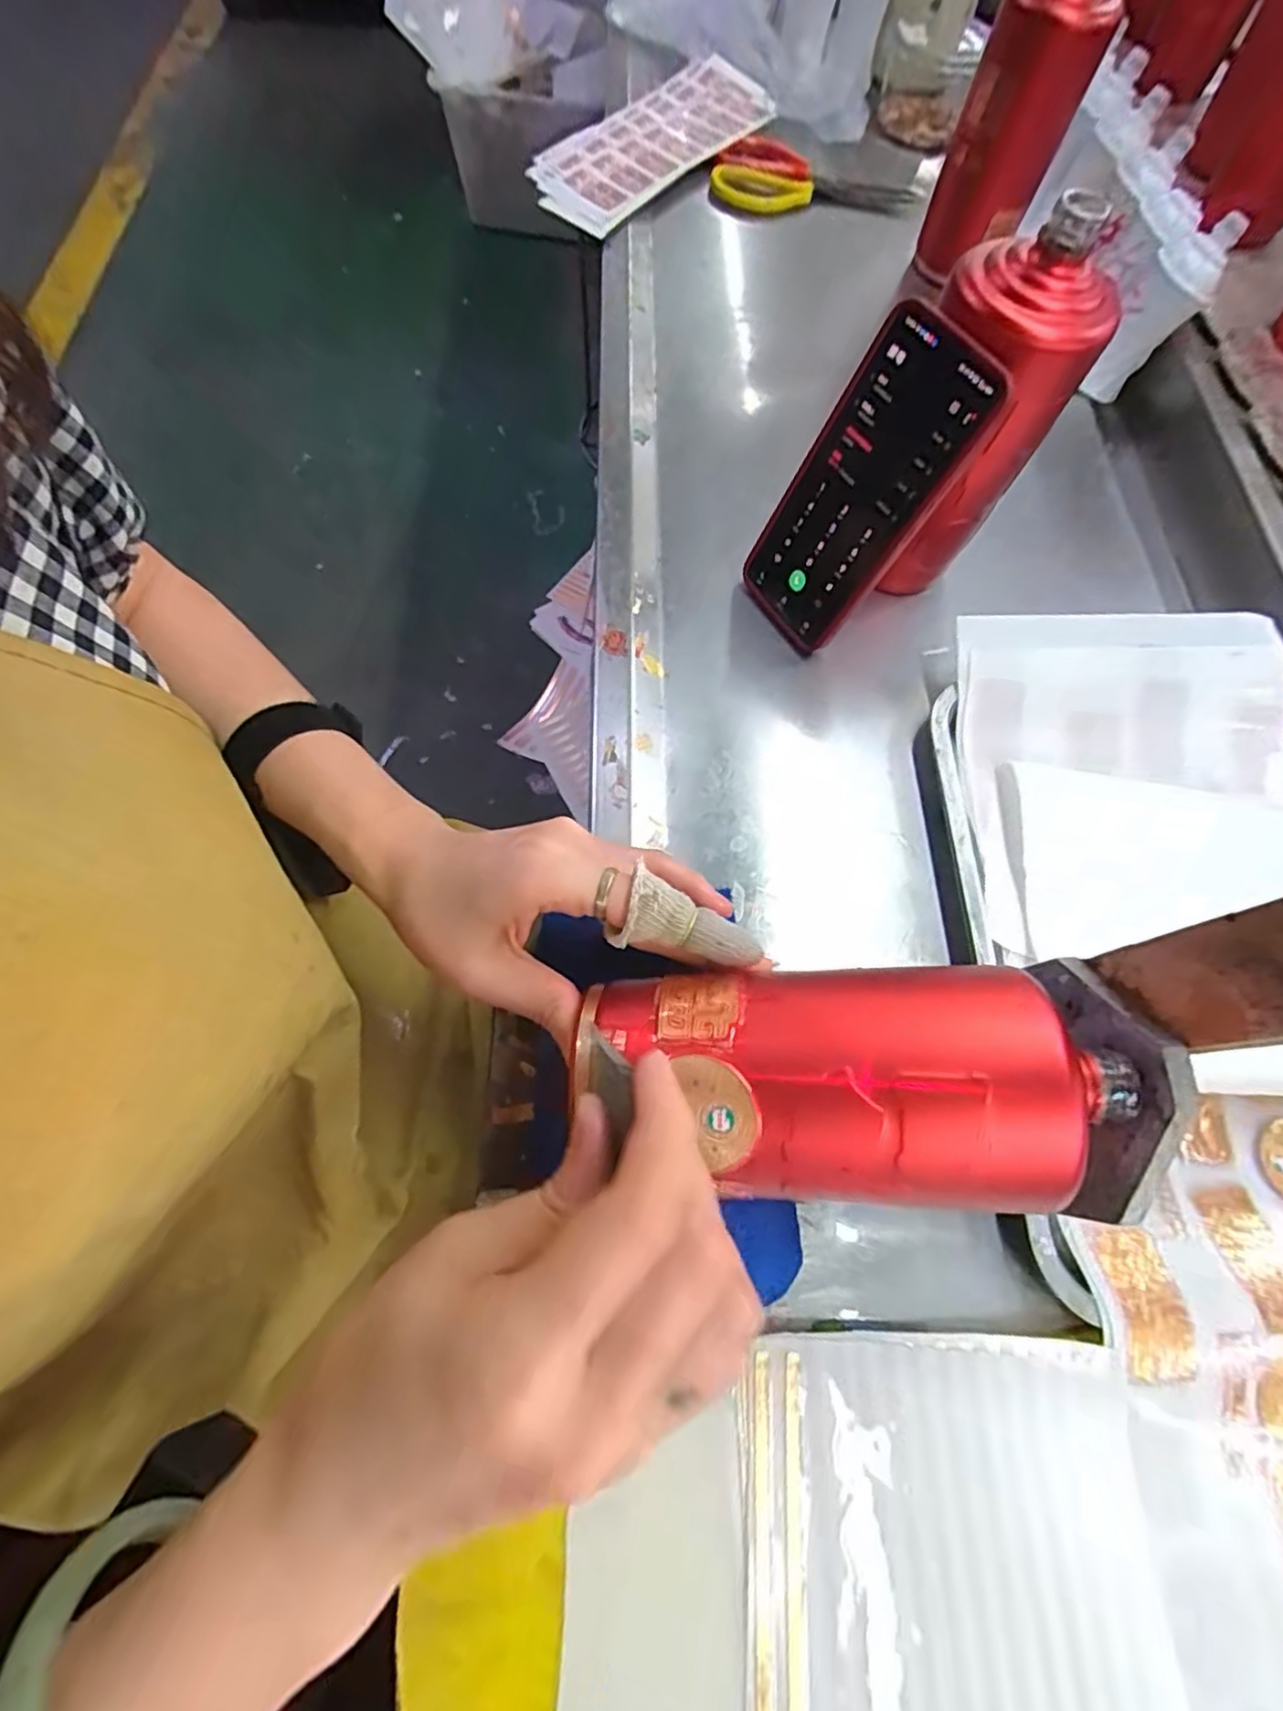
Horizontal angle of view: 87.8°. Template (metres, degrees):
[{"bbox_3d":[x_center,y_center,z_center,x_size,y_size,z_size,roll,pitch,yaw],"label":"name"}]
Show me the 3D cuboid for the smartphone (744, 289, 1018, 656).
[{"bbox_3d":[0.122,-0.206,0.385,0.013,0.167,0.082,-22,70,-36],"label":"smartphone"}]

